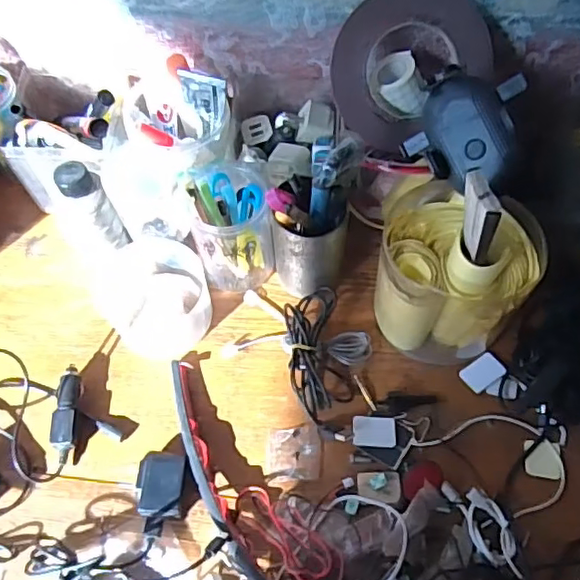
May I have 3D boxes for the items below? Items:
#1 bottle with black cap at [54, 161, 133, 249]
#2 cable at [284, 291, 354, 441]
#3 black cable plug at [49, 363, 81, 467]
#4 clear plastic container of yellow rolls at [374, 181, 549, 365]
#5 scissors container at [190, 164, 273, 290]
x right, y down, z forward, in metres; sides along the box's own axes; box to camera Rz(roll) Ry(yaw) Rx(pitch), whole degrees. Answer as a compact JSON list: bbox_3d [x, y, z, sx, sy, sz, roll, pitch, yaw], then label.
[{"bbox_3d":[-0.183,-0.077,0.564,0.035,0.100,0.030,-31,64,-15],"label":"bottle with black cap"},{"bbox_3d":[0.026,0.066,0.548,0.052,0.033,0.140,-9,59,-2],"label":"cable"},{"bbox_3d":[-0.199,0.109,0.537,0.020,0.021,0.083,-1,59,3],"label":"black cable plug"},{"bbox_3d":[0.138,-0.012,0.540,0.135,0.113,0.118,38,68,22],"label":"clear plastic container of yellow rolls"},{"bbox_3d":[-0.050,-0.059,0.568,0.067,0.127,0.072,-1,59,2],"label":"scissors container"}]

